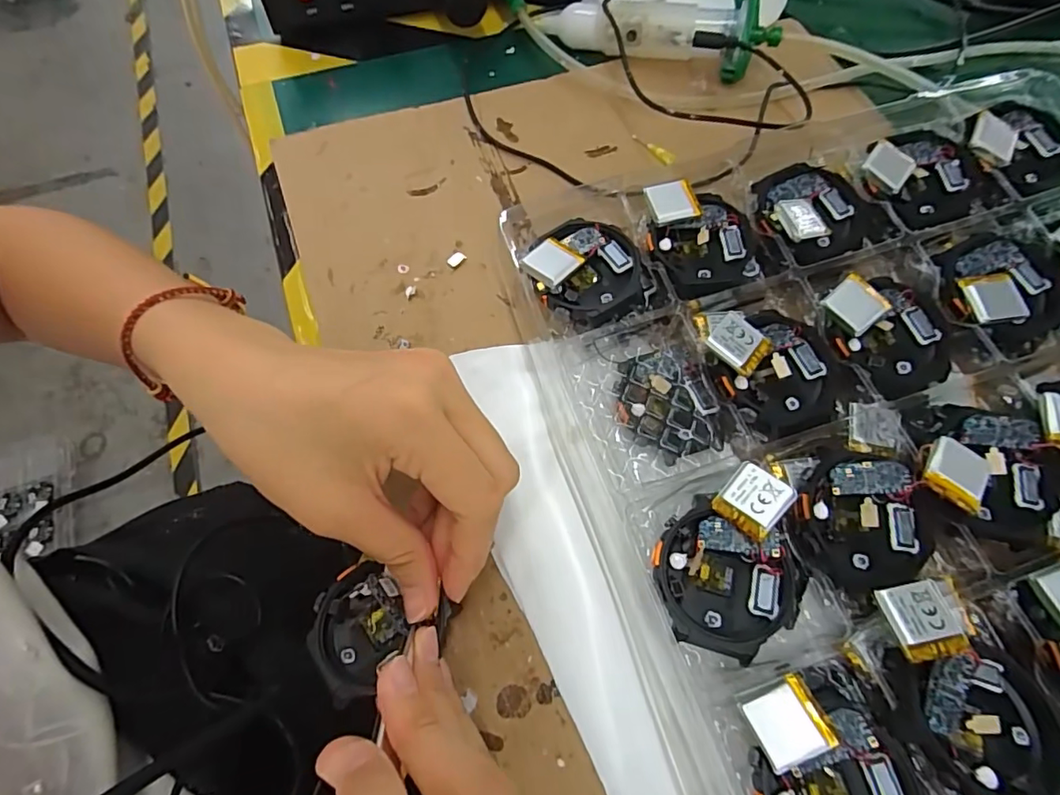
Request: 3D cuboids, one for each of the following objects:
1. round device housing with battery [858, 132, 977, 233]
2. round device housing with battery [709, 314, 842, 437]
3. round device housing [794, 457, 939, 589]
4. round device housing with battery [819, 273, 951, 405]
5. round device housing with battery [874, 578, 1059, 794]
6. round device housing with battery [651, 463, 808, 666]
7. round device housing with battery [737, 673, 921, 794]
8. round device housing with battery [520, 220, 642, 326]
[{"bbox_3d":[0.194,-0.109,0.268,0.048,0.009,0.047,0,66,0],"label":"round device housing with battery"},{"bbox_3d":[0.106,-0.011,0.234,0.051,0.022,0.053,0,66,0],"label":"round device housing with battery"},{"bbox_3d":[0.128,0.047,0.208,0.051,0.011,0.048,0,66,0],"label":"round device housing"},{"bbox_3d":[0.158,-0.028,0.239,0.048,0.017,0.054,-16,67,-7],"label":"round device housing with battery"},{"bbox_3d":[0.143,0.095,0.178,0.051,0.014,0.069,-28,69,-12],"label":"round device housing with battery"},{"bbox_3d":[0.074,0.060,0.194,0.059,0.014,0.050,-31,70,-13],"label":"round device housing with battery"},{"bbox_3d":[0.095,0.119,0.169,0.048,0.009,0.056,-12,67,-6],"label":"round device housing with battery"},{"bbox_3d":[0.027,-0.056,0.249,0.049,0.016,0.050,3,67,-8],"label":"round device housing with battery"}]

